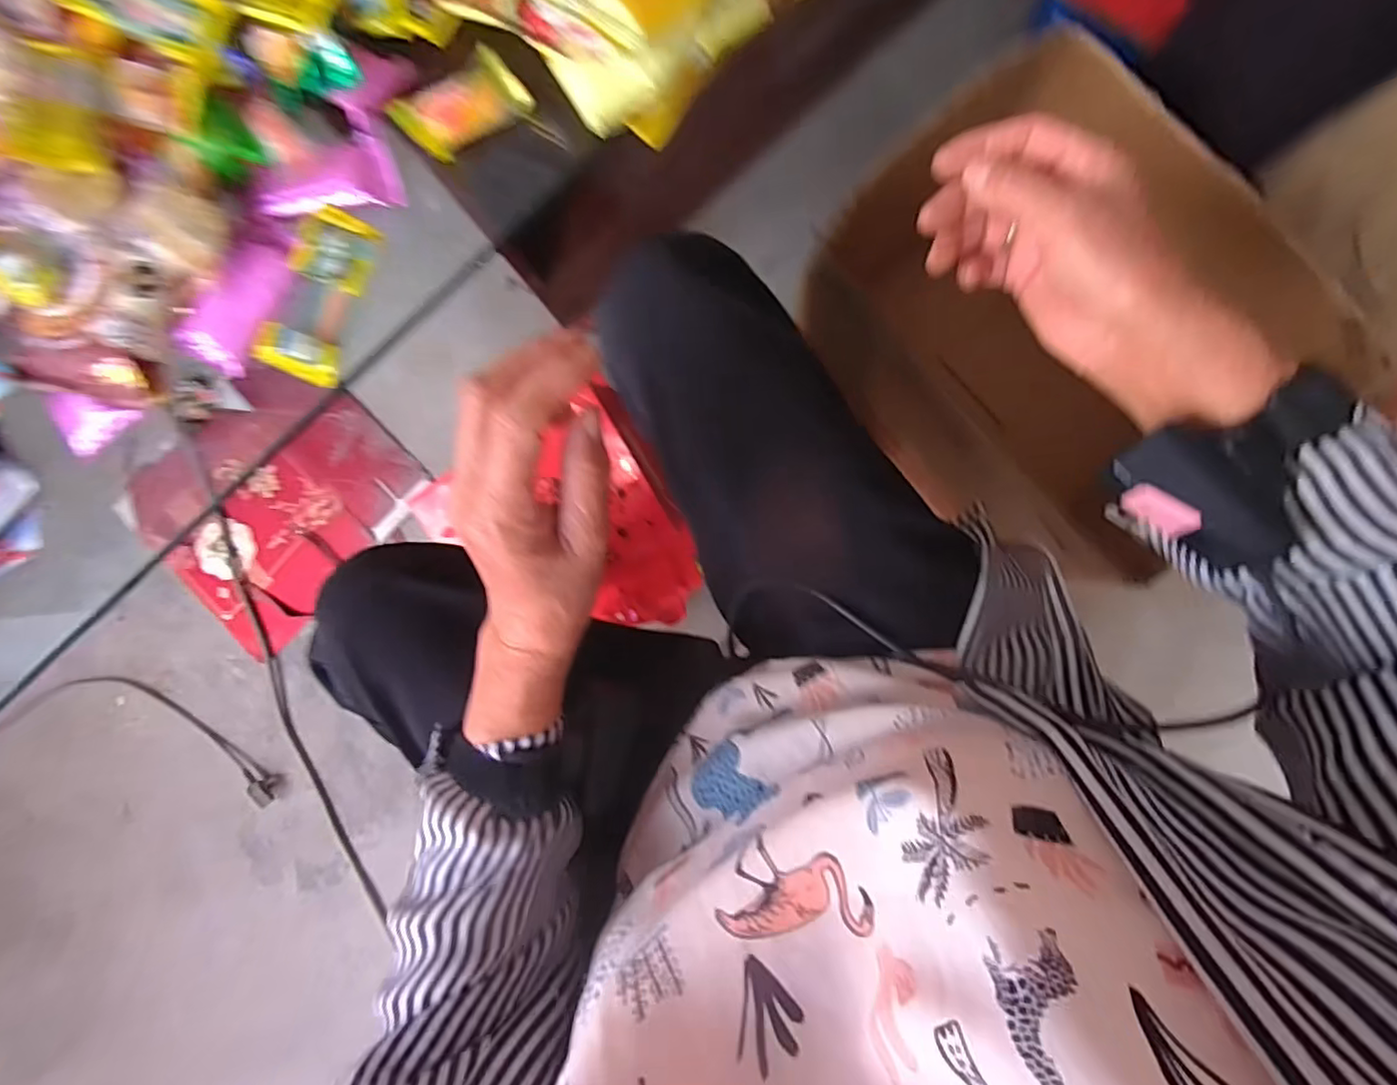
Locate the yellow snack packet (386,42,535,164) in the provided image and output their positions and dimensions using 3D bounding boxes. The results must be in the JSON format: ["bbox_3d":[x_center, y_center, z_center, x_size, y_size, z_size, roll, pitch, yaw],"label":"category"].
[{"bbox_3d":[-0.137,-0.253,0.345,0.071,0.015,0.033,-33,121,-1],"label":"yellow snack packet"}]

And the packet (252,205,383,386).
[{"bbox_3d":[-0.227,-0.148,0.356,0.038,0.021,0.100,22,94,4],"label":"packet"}]

